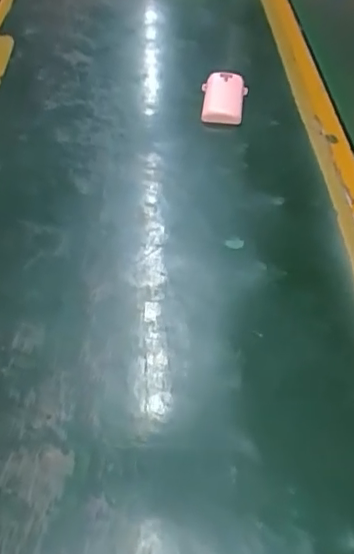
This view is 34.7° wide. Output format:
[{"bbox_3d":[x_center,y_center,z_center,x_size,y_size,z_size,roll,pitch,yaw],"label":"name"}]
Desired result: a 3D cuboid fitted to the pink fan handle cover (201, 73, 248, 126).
[{"bbox_3d":[0.052,-0.200,0.639,0.048,0.026,0.073,9,47,6],"label":"pink fan handle cover"}]

